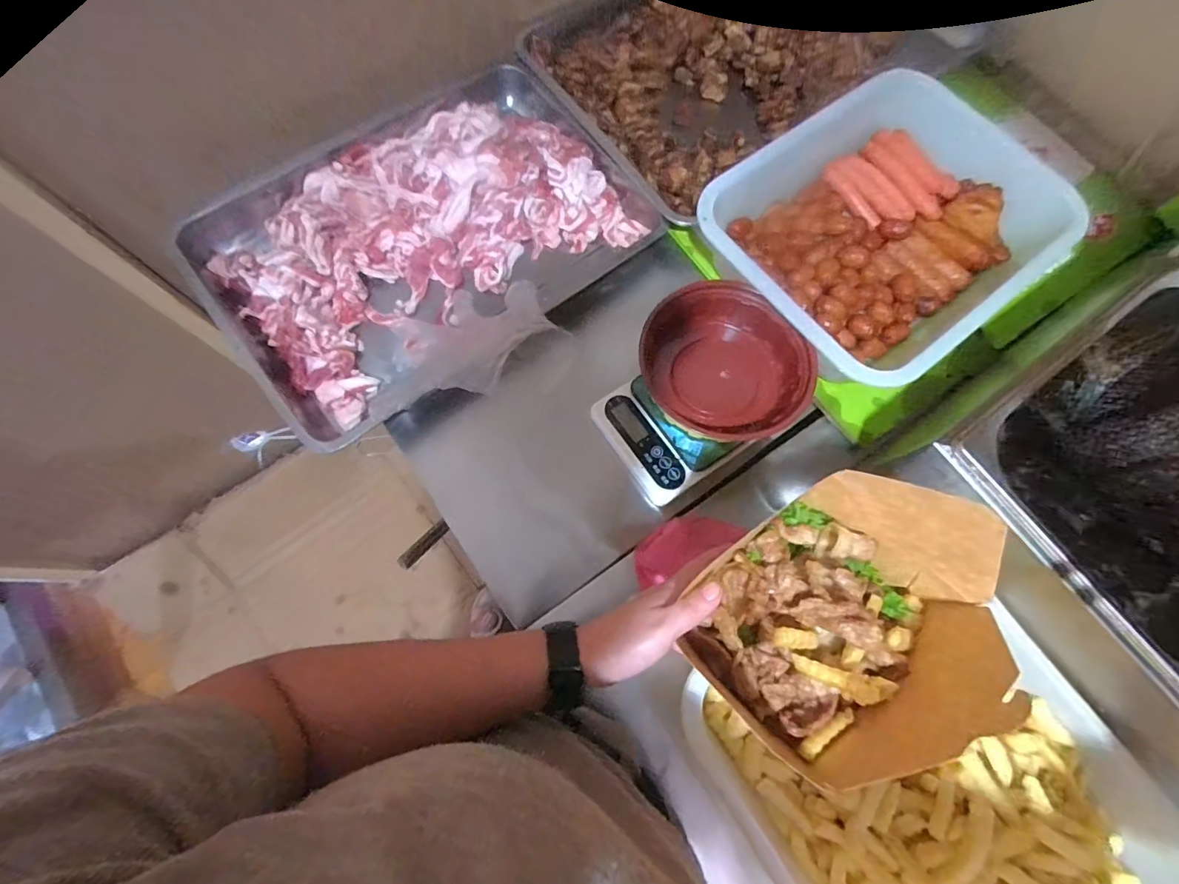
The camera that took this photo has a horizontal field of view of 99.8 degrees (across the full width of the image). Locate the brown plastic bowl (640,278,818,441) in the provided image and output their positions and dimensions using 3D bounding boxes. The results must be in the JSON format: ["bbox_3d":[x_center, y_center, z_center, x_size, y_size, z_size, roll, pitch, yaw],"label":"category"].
[{"bbox_3d":[0.145,-0.085,0.534,0.178,0.070,0.155,28,74,6],"label":"brown plastic bowl"}]

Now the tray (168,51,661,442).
[{"bbox_3d":[-0.180,-0.237,0.597,0.492,0.080,0.392,-37,78,-12],"label":"tray"}]

